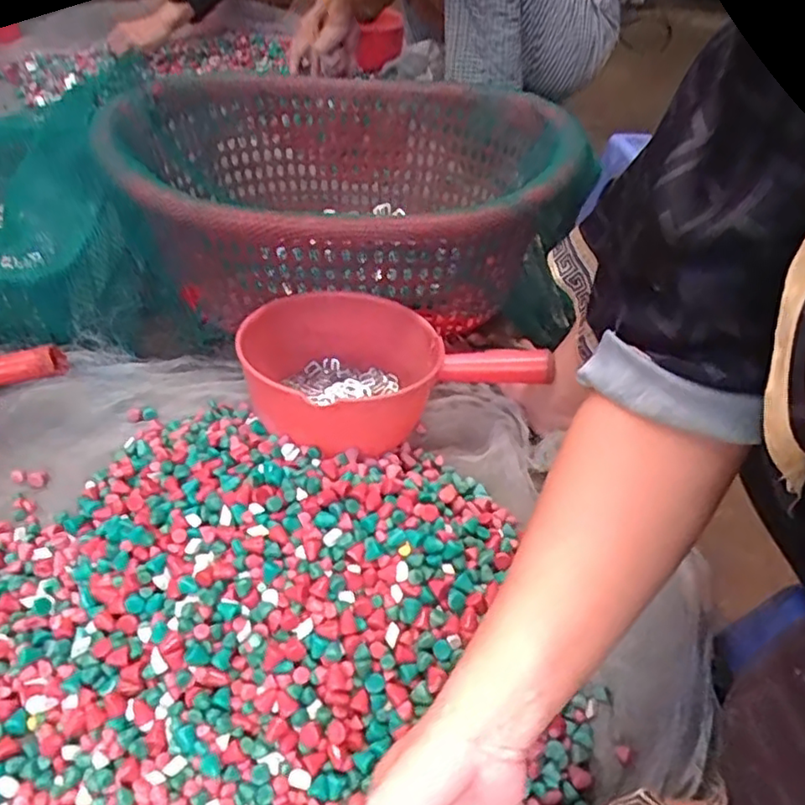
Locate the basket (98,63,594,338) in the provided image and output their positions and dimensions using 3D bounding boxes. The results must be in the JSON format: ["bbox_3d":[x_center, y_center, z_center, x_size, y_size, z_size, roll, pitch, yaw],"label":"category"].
[{"bbox_3d":[-0.074,-0.254,0.785,0.482,0.216,0.416,-13,48,-19],"label":"basket"}]

